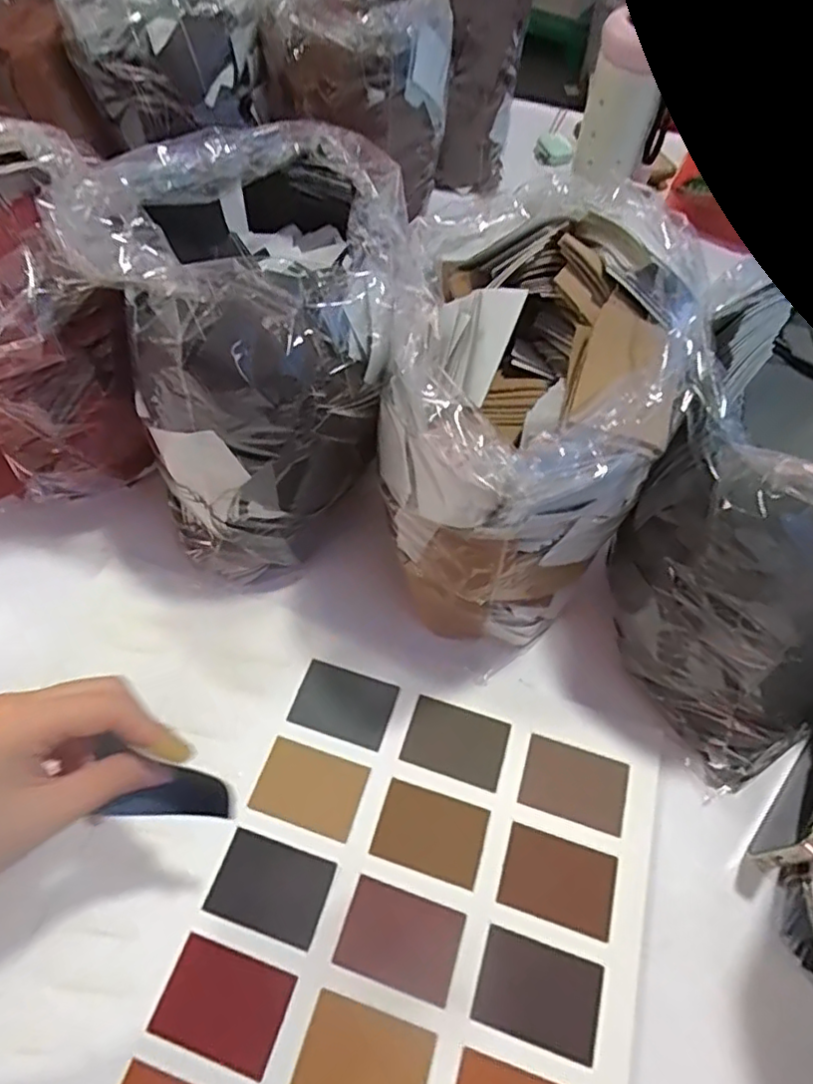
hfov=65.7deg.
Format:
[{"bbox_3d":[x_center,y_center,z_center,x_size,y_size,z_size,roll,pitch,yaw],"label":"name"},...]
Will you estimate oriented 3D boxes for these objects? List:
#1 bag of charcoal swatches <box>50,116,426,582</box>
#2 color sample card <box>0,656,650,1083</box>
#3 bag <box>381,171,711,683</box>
[{"bbox_3d":[-0.094,-0.119,0.452,0.187,0.240,0.188,-19,59,-15],"label":"bag of charcoal swatches"},{"bbox_3d":[-0.077,0.220,0.366,0.403,0.007,0.319,16,56,7],"label":"color sample card"},{"bbox_3d":[0.060,-0.057,0.423,0.176,0.236,0.179,38,62,20],"label":"bag"}]

